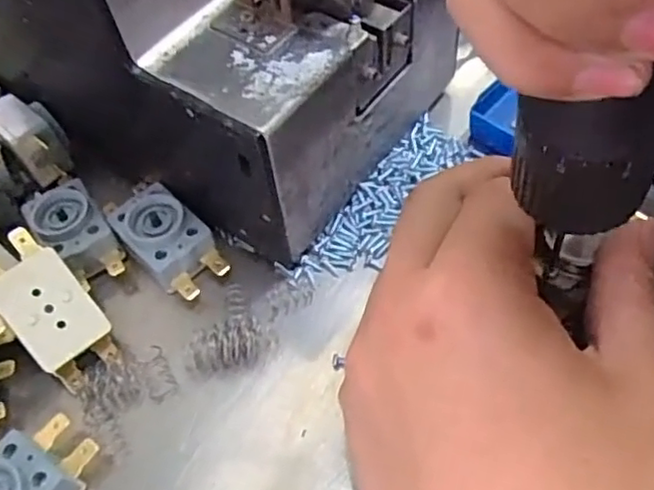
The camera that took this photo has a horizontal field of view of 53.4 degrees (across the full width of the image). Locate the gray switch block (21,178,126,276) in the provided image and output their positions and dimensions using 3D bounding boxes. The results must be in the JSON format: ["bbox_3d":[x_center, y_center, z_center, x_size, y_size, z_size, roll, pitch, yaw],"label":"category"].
[{"bbox_3d":[-0.100,-0.005,0.257,0.025,0.016,0.045,-33,61,-16],"label":"gray switch block"}]

